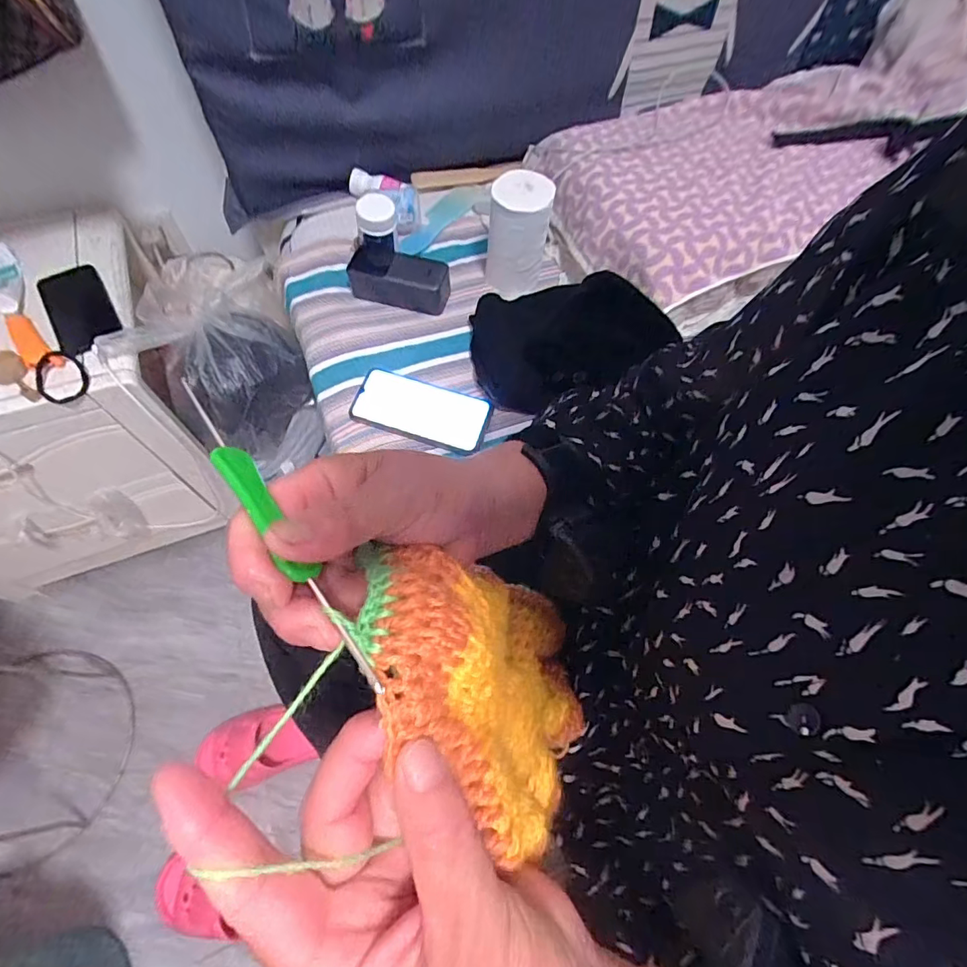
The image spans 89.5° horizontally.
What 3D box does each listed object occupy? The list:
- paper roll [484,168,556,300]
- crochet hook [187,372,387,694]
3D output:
[{"bbox_3d":[0.047,-0.339,0.668,0.076,0.139,0.080,7,63,0],"label":"paper roll"},{"bbox_3d":[-0.078,0.012,0.176,0.146,0.004,0.015,50,28,23],"label":"crochet hook"}]

